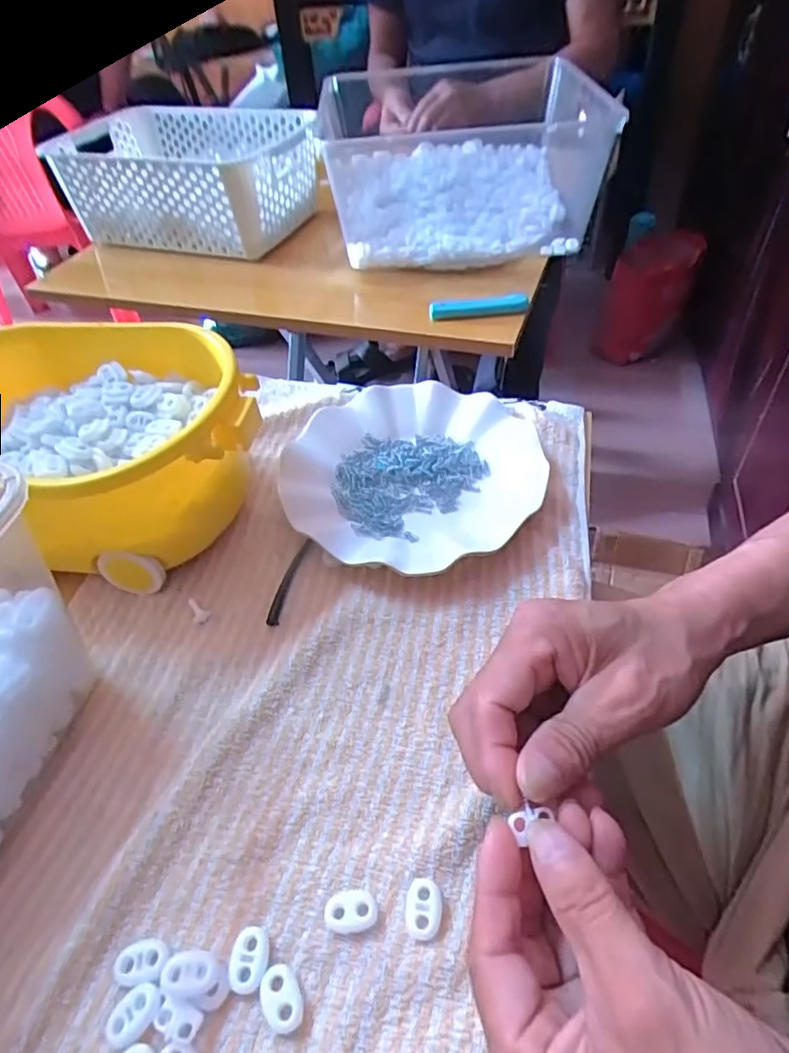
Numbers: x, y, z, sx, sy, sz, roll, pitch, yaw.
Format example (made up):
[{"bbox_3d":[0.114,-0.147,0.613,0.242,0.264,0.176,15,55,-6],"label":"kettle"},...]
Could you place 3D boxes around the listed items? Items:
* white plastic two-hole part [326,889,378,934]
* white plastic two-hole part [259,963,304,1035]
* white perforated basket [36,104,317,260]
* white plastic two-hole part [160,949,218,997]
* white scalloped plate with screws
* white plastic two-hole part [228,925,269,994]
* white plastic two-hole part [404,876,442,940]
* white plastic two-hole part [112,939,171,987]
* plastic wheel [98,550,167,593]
[{"bbox_3d":[-0.018,0.166,0.258,0.022,0.006,0.015,-6,47,0],"label":"white plastic two-hole part"},{"bbox_3d":[-0.045,0.189,0.240,0.015,0.006,0.023,-26,50,-18],"label":"white plastic two-hole part"},{"bbox_3d":[-0.243,-0.431,0.767,0.272,0.127,0.207,12,49,18],"label":"white perforated basket"},{"bbox_3d":[-0.083,0.181,0.243,0.022,0.009,0.014,-7,47,-1],"label":"white plastic two-hole part"},{"bbox_3d":[0.010,-0.044,0.436,0.183,0.027,0.167,-3,47,3],"label":"white scalloped plate with screws"},{"bbox_3d":[-0.060,0.180,0.249,0.016,0.006,0.022,-3,47,2],"label":"white plastic two-hole part"},{"bbox_3d":[0.013,0.164,0.257,0.016,0.005,0.022,3,47,9],"label":"white plastic two-hole part"},{"bbox_3d":[-0.105,0.182,0.250,0.023,0.005,0.015,-6,47,-1],"label":"white plastic two-hole part"},{"bbox_3d":[-0.166,0.028,0.375,0.042,0.041,0.007,0,47,5],"label":"plastic wheel"}]

